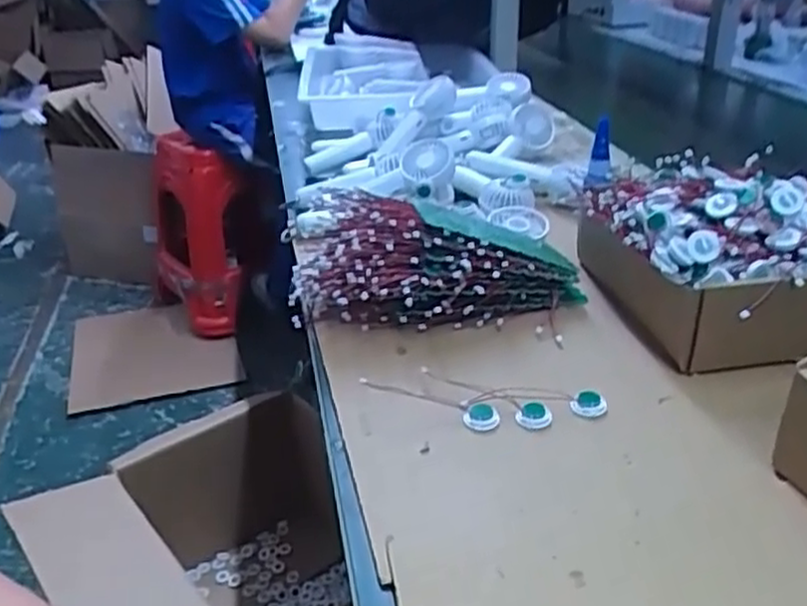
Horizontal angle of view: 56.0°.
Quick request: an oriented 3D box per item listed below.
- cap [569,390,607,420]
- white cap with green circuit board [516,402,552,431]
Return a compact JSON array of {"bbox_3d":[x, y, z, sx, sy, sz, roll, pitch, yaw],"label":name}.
[{"bbox_3d":[0.123,0.067,0.503,0.023,0.012,0.018,11,31,26],"label":"cap"},{"bbox_3d":[0.085,0.073,0.494,0.020,0.004,0.021,25,60,20],"label":"white cap with green circuit board"}]

